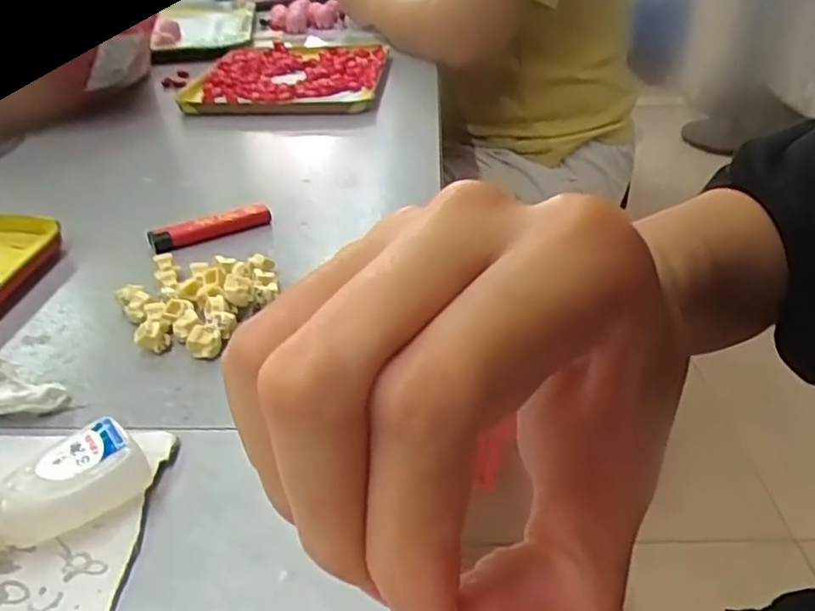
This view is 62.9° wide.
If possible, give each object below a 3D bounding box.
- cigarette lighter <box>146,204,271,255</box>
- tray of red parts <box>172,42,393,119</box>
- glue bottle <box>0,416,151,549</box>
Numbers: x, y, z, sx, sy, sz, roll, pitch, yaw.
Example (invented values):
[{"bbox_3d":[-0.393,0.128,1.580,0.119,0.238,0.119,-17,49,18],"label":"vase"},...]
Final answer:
[{"bbox_3d":[-0.131,-0.051,0.445,0.079,0.017,0.016,-18,37,-24],"label":"cigarette lighter"},{"bbox_3d":[-0.135,-0.264,0.767,0.213,0.024,0.253,0,33,2],"label":"tray of red parts"},{"bbox_3d":[-0.128,0.072,0.239,0.028,0.025,0.064,24,41,32],"label":"glue bottle"}]

